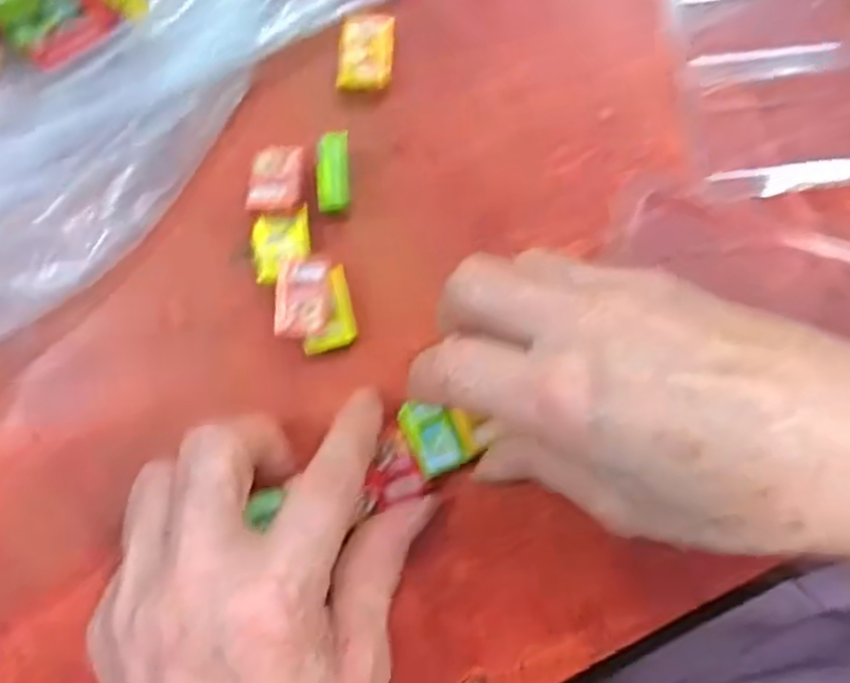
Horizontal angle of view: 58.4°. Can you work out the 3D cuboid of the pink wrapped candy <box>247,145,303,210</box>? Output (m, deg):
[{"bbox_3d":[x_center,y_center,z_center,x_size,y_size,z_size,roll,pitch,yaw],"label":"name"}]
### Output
[{"bbox_3d":[-0.051,-0.056,0.262,0.018,0.012,0.023,3,87,2],"label":"pink wrapped candy"}]

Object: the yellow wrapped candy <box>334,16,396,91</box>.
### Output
[{"bbox_3d":[-0.021,-0.101,0.268,0.018,0.007,0.026,5,87,2],"label":"yellow wrapped candy"}]

